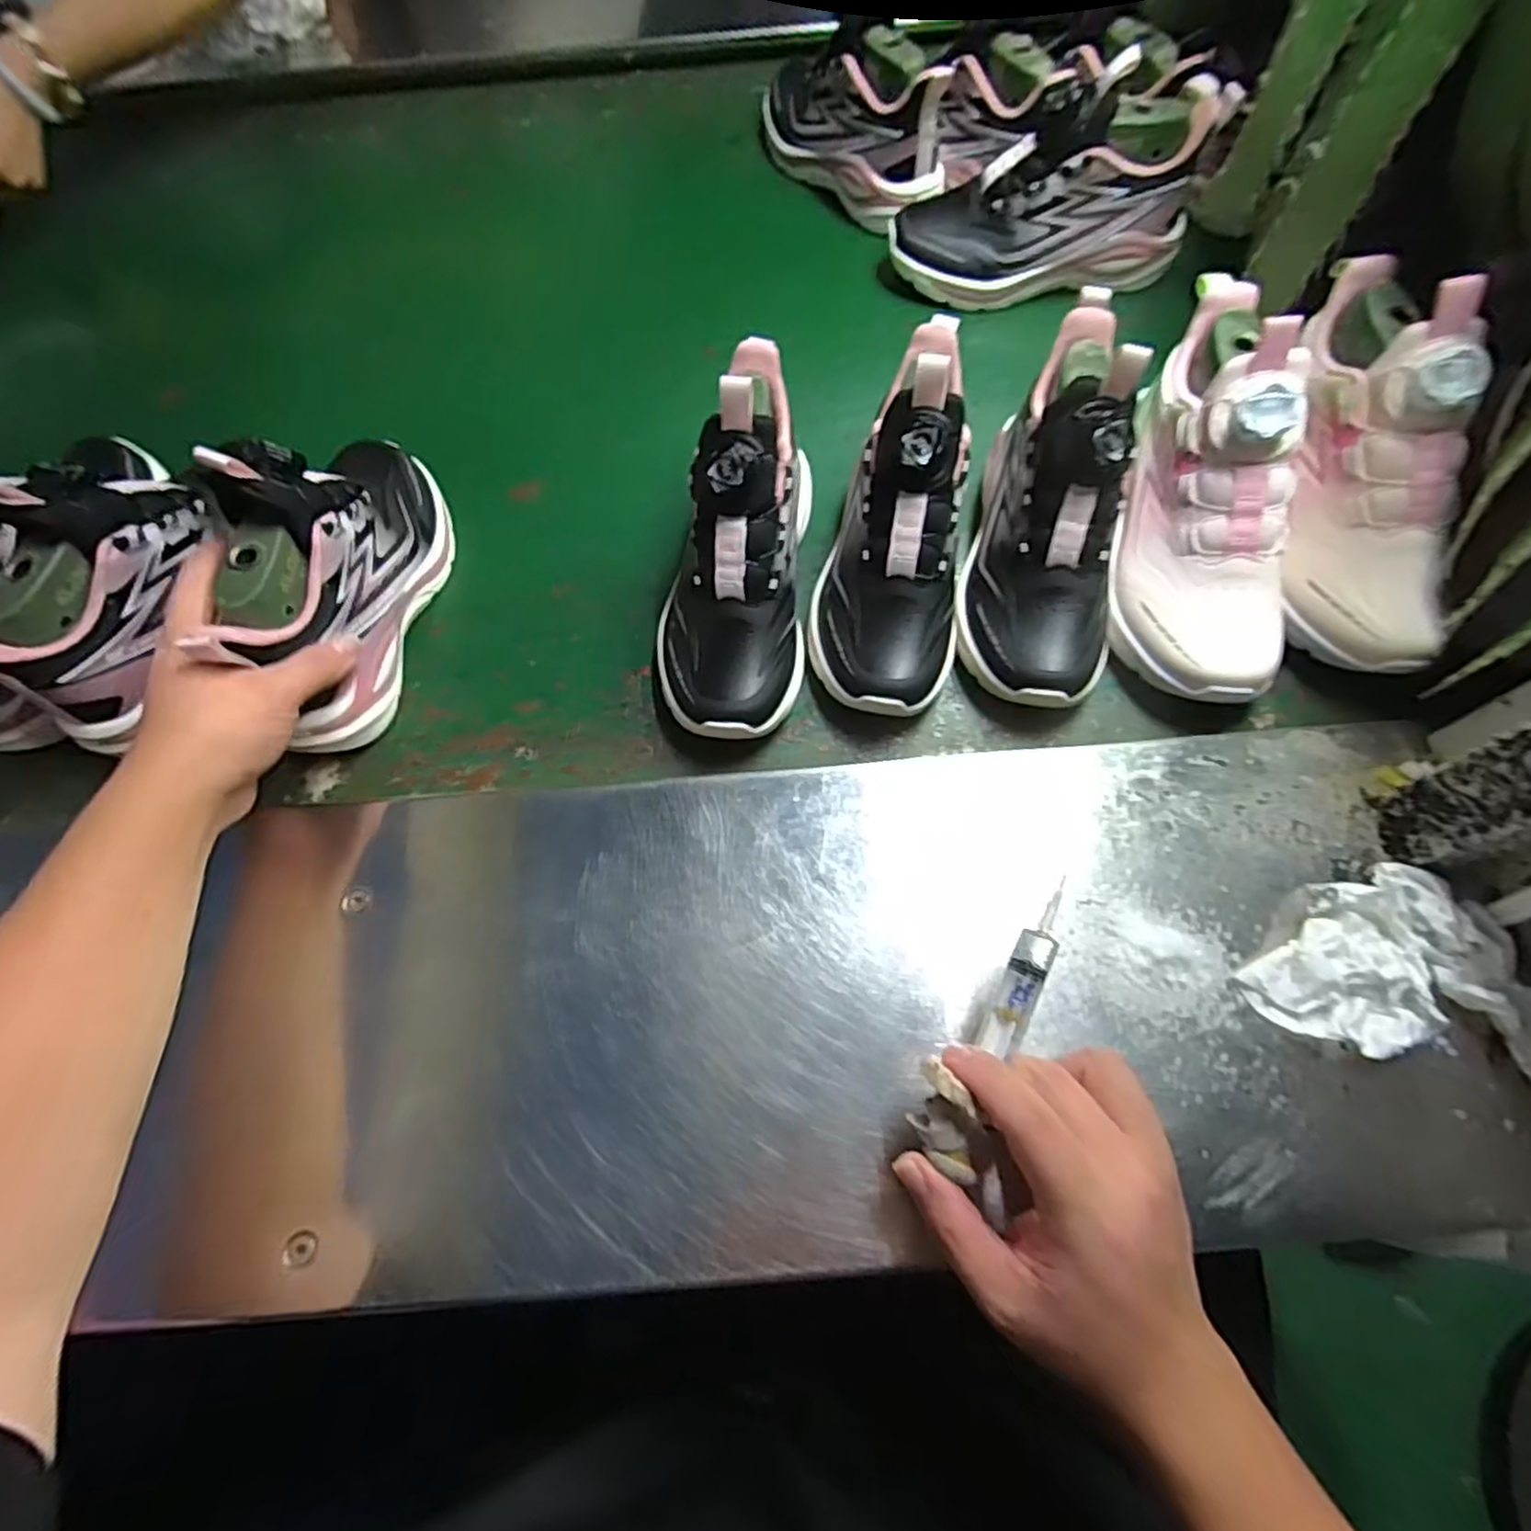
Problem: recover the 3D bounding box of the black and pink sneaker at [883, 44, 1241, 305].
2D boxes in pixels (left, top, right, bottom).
[{"bbox_3d":[0.209,-0.424,0.536,0.212,0.113,0.081,-6,67,-1],"label":"black and pink sneaker"}]

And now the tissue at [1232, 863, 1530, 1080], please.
[{"bbox_3d":[0.308,0.109,0.333,0.128,0.027,0.101,42,74,17],"label":"tissue"}]

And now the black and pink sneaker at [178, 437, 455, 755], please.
[{"bbox_3d":[-0.256,-0.128,0.411,0.066,0.139,0.211,5,69,3],"label":"black and pink sneaker"}]

